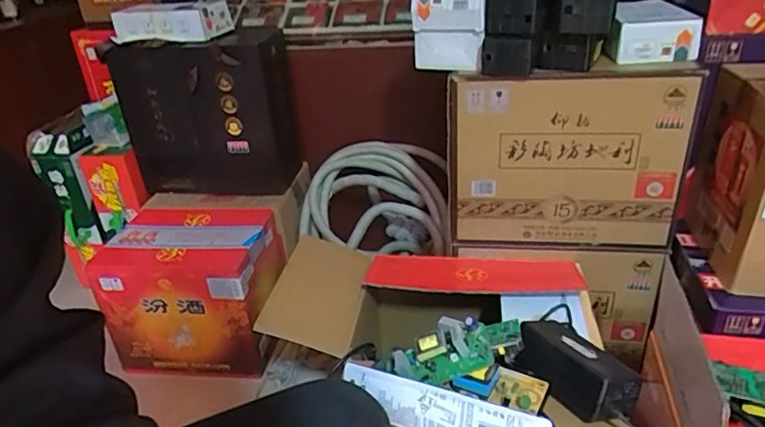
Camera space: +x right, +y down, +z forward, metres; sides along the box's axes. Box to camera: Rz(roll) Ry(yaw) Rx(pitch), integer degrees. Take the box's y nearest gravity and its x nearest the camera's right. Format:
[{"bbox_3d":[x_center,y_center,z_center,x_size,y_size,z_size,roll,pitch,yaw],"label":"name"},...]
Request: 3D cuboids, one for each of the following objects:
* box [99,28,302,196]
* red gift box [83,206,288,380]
[{"bbox_3d":[-0.397,-0.234,1.309,0.389,0.365,0.185,3,30,12],"label":"box"},{"bbox_3d":[-0.412,0.160,1.232,0.329,0.273,0.251,0,29,9],"label":"red gift box"}]

